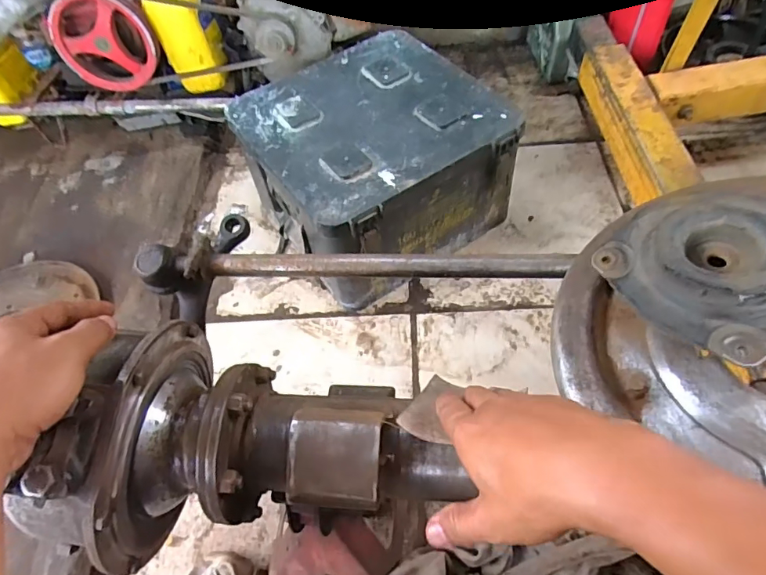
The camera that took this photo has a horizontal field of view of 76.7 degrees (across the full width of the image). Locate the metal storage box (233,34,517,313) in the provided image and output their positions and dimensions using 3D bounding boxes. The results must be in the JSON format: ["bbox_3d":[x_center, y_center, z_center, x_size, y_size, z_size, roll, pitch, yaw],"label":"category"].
[{"bbox_3d":[-0.017,-0.215,0.856,0.353,0.214,0.350,-32,58,-16],"label":"metal storage box"}]

